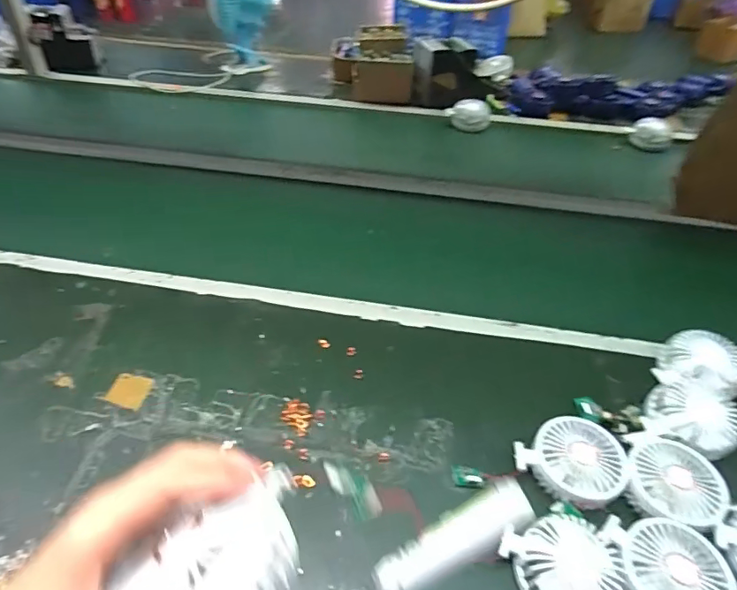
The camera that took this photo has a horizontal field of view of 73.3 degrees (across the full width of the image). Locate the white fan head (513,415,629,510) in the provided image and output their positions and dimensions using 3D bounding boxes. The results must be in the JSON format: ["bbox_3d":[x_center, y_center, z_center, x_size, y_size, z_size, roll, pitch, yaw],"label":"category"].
[{"bbox_3d":[0.216,0.172,0.525,0.100,0.037,0.091,2,42,-1],"label":"white fan head"}]

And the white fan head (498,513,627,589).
[{"bbox_3d":[0.176,0.244,0.443,0.085,0.029,0.090,2,42,-1],"label":"white fan head"}]

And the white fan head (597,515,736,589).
[{"bbox_3d":[0.268,0.248,0.443,0.095,0.037,0.095,2,42,-1],"label":"white fan head"}]

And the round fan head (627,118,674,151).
[{"bbox_3d":[0.655,-0.373,1.142,0.081,0.053,0.101,28,48,25],"label":"round fan head"}]

